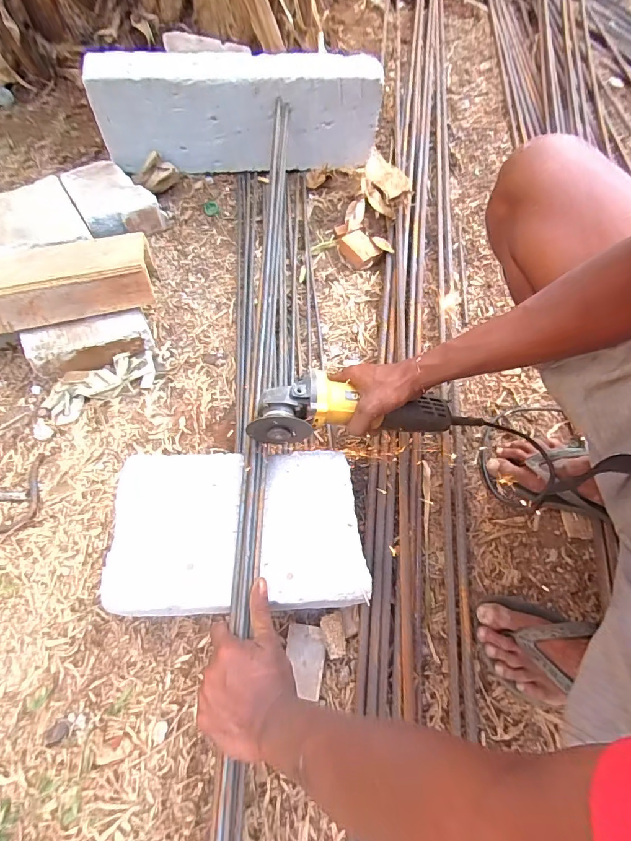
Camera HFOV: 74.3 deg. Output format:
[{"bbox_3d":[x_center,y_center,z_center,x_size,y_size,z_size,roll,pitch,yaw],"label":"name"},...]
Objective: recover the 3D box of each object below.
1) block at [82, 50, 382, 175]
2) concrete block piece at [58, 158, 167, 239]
[{"bbox_3d":[-0.162,-0.674,0.931,0.608,0.197,0.089,-4,62,-4],"label":"block"},{"bbox_3d":[-0.455,-0.491,0.936,0.154,0.070,0.212,-30,66,-16],"label":"concrete block piece"}]

